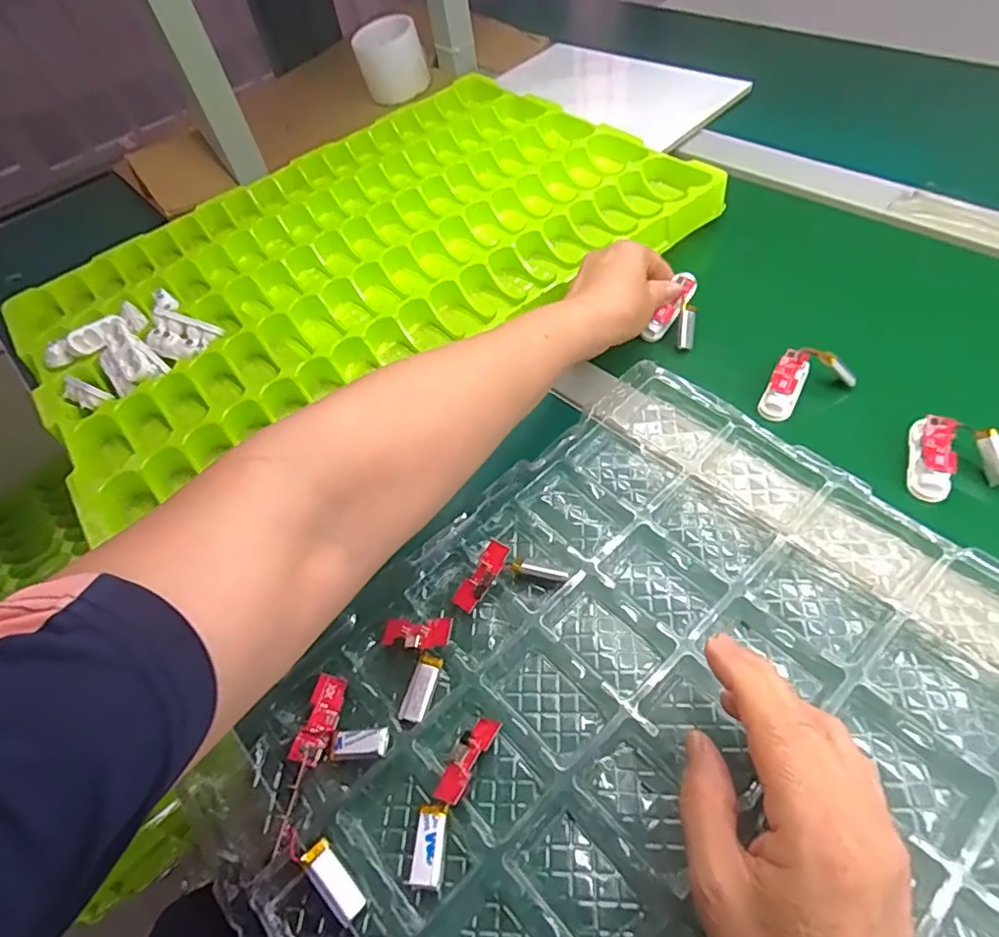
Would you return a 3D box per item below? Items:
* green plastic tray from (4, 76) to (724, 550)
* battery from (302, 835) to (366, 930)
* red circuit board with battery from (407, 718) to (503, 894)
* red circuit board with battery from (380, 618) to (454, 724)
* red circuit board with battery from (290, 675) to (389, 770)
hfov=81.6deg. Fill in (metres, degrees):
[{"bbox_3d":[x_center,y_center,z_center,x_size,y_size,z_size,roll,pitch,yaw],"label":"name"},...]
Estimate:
[{"bbox_3d":[-0.136,-0.206,0.549,0.595,0.074,0.403,-31,54,-13],"label":"green plastic tray"},{"bbox_3d":[-0.074,0.186,0.260,0.013,0.010,0.034,-41,57,-20],"label":"battery"},{"bbox_3d":[-0.023,0.157,0.279,0.020,0.008,0.076,14,57,20],"label":"red circuit board with battery"},{"bbox_3d":[-0.050,0.105,0.313,0.039,0.014,0.051,10,56,8],"label":"red circuit board with battery"},{"bbox_3d":[-0.079,0.132,0.301,0.050,0.025,0.044,5,54,14],"label":"red circuit board with battery"}]

